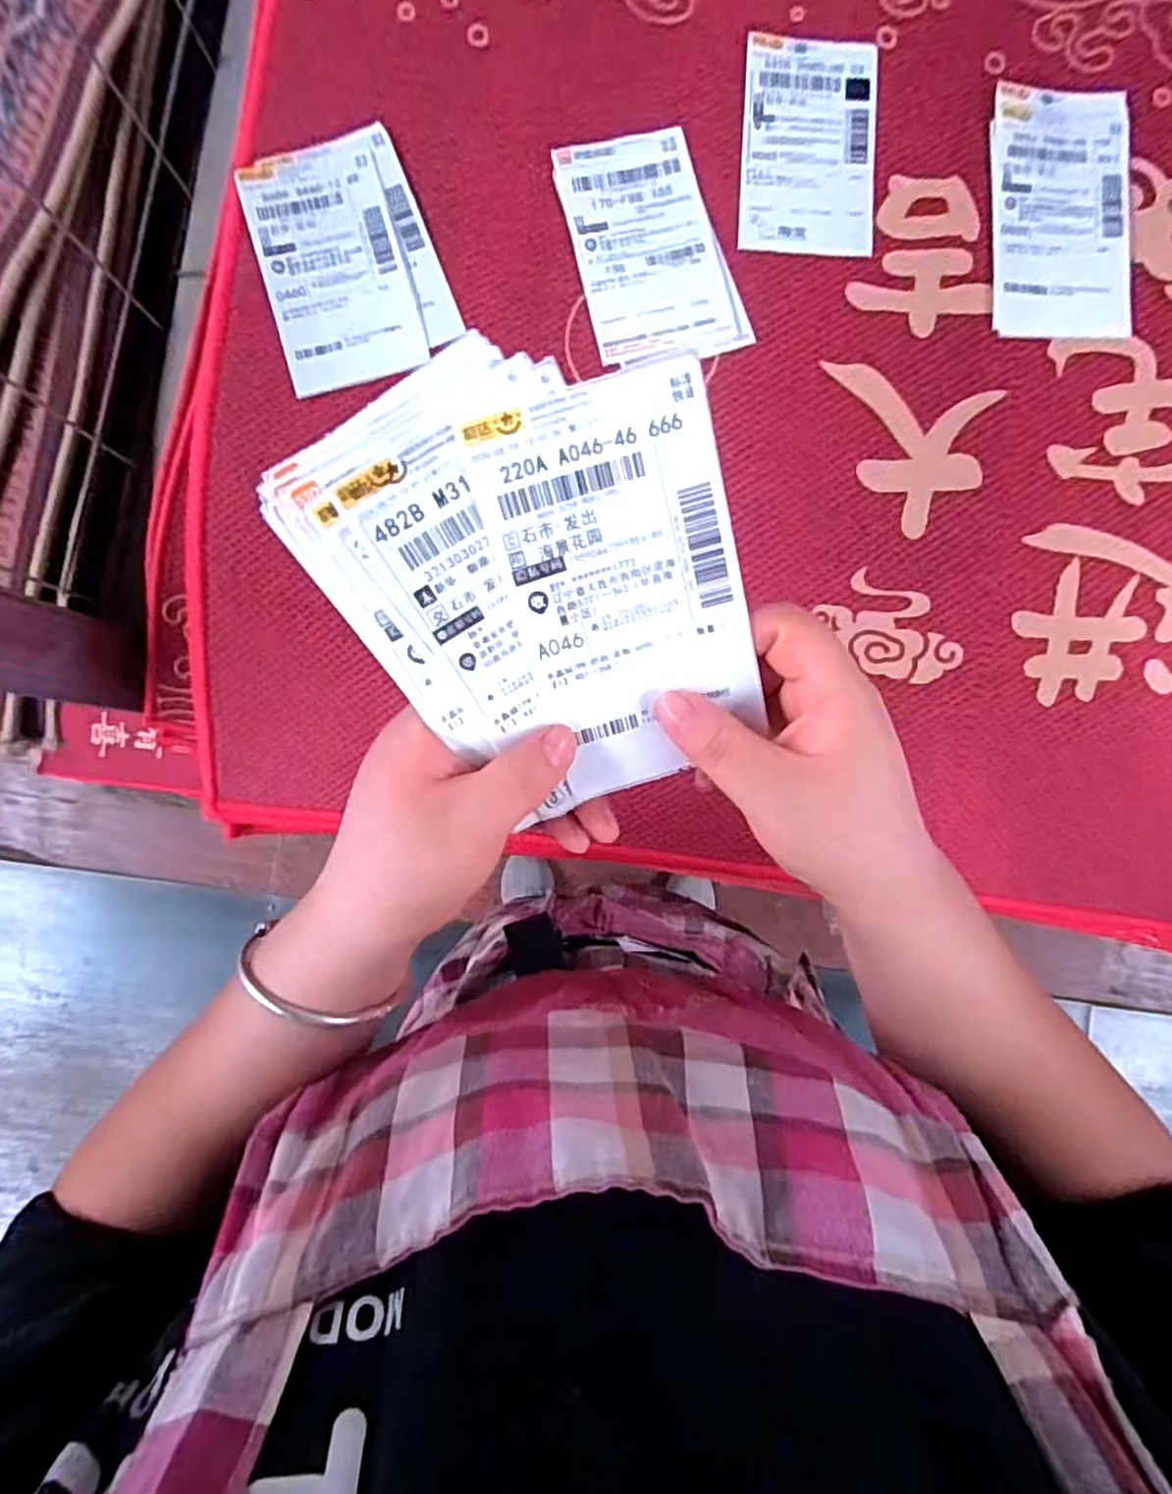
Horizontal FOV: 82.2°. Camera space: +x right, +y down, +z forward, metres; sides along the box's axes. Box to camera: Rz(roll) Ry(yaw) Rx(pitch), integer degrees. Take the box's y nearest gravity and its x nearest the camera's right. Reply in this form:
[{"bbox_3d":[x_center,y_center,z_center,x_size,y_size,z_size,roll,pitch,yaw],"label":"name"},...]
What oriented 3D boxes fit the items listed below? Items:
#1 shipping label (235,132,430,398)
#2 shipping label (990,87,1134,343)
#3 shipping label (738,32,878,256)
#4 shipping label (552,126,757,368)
[{"bbox_3d":[-0.141,-0.270,0.372,0.075,0.008,0.135,-16,87,1],"label":"shipping label"},{"bbox_3d":[0.272,-0.306,0.383,0.078,0.009,0.146,1,87,2],"label":"shipping label"},{"bbox_3d":[0.129,-0.348,0.387,0.076,0.008,0.131,3,87,2],"label":"shipping label"},{"bbox_3d":[0.035,-0.282,0.379,0.081,0.004,0.136,-16,85,-1],"label":"shipping label"}]

